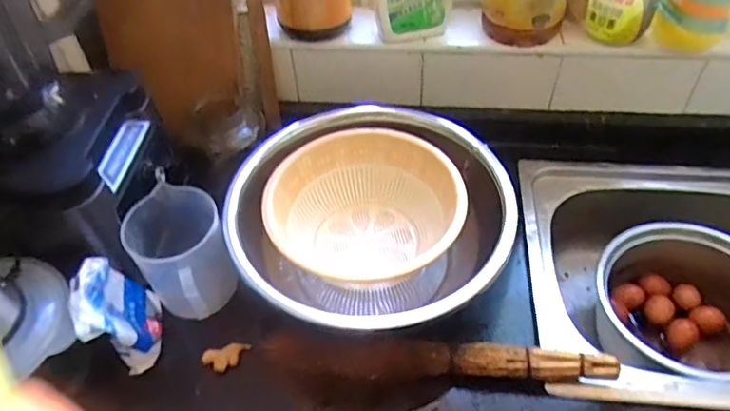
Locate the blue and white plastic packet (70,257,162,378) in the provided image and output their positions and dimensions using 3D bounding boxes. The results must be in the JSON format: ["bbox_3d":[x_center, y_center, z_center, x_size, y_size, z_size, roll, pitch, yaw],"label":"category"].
[{"bbox_3d":[-0.286,0.125,0.645,0.068,0.118,0.102,-18,50,-12],"label":"blue and white plastic packet"}]

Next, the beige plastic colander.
[{"bbox_3d":[0.007,0.015,0.746,0.233,0.116,0.205,25,54,23],"label":"beige plastic colander"}]

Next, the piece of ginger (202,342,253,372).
[{"bbox_3d":[-0.166,0.183,0.666,0.056,0.013,0.027,-17,50,-12],"label":"piece of ginger"}]

